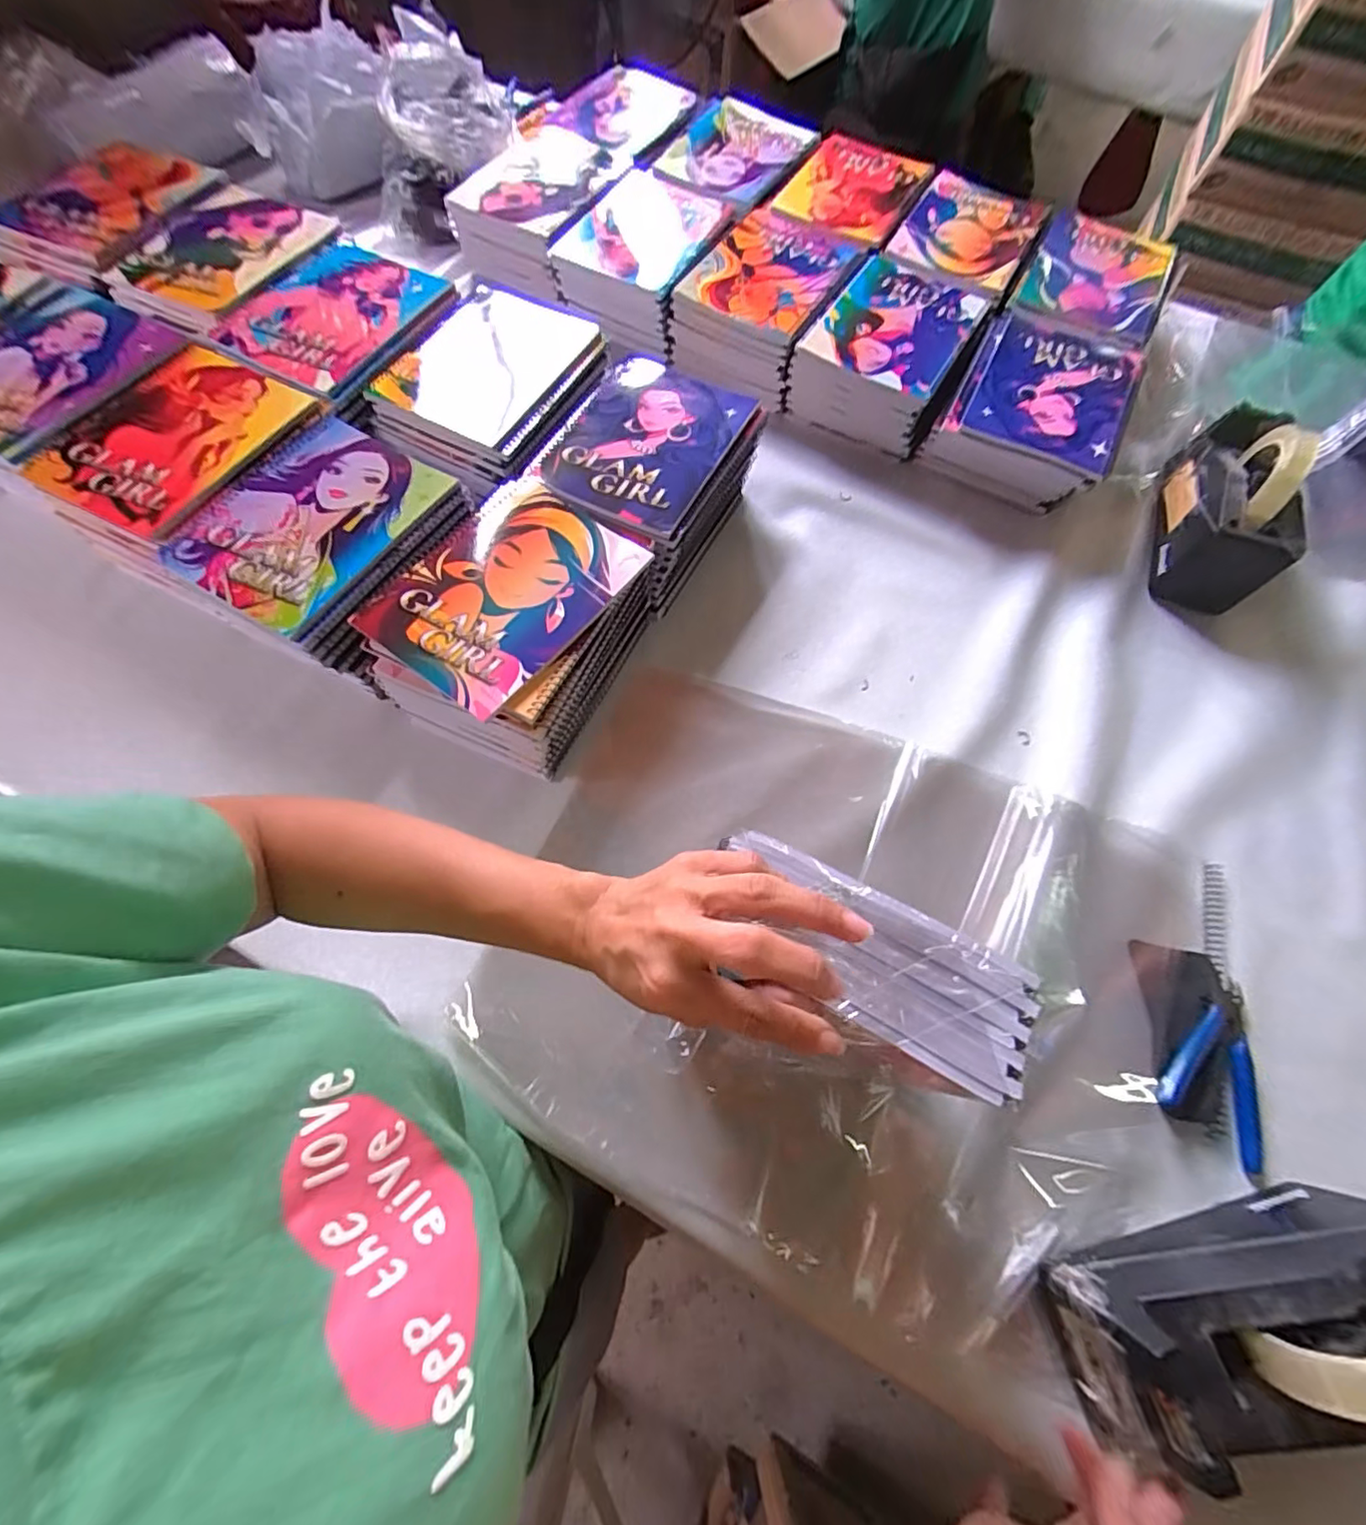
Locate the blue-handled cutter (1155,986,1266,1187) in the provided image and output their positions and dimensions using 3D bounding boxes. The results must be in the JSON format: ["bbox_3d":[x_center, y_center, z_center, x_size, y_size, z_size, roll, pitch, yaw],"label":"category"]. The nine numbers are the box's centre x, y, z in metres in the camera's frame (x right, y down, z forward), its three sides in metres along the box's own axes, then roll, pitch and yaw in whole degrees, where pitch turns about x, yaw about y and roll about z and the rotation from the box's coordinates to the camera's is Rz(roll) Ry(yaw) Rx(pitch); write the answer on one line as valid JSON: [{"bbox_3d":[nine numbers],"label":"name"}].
[{"bbox_3d":[0.397,0.222,0.421,0.086,0.017,0.111,36,70,14],"label":"blue-handled cutter"}]

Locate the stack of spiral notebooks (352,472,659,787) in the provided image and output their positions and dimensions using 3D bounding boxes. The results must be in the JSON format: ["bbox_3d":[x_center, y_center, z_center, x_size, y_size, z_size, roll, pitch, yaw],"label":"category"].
[{"bbox_3d":[-0.144,-0.122,0.514,0.172,0.100,0.214,24,68,9],"label":"stack of spiral notebooks"}]

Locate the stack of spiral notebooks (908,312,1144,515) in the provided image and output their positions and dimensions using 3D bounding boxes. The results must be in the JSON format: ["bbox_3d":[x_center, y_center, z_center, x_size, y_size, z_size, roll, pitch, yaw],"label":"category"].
[{"bbox_3d":[0.379,-0.377,0.649,0.182,0.092,0.206,29,69,11],"label":"stack of spiral notebooks"}]

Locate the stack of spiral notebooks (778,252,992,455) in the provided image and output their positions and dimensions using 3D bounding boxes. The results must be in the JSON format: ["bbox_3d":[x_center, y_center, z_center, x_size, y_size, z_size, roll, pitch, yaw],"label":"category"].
[{"bbox_3d":[0.239,-0.477,0.687,0.159,0.097,0.209,30,69,12],"label":"stack of spiral notebooks"}]

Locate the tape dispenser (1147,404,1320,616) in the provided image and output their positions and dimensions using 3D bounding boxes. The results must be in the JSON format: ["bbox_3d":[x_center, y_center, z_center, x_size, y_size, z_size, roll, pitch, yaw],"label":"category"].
[{"bbox_3d":[0.548,-0.268,0.584,0.078,0.118,0.199,18,67,7],"label":"tape dispenser"}]

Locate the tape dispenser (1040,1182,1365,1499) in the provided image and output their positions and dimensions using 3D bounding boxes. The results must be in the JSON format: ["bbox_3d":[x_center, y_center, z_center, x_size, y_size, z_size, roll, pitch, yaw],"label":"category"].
[{"bbox_3d":[0.329,0.315,0.319,0.208,0.124,0.073,-12,67,-7],"label":"tape dispenser"}]

